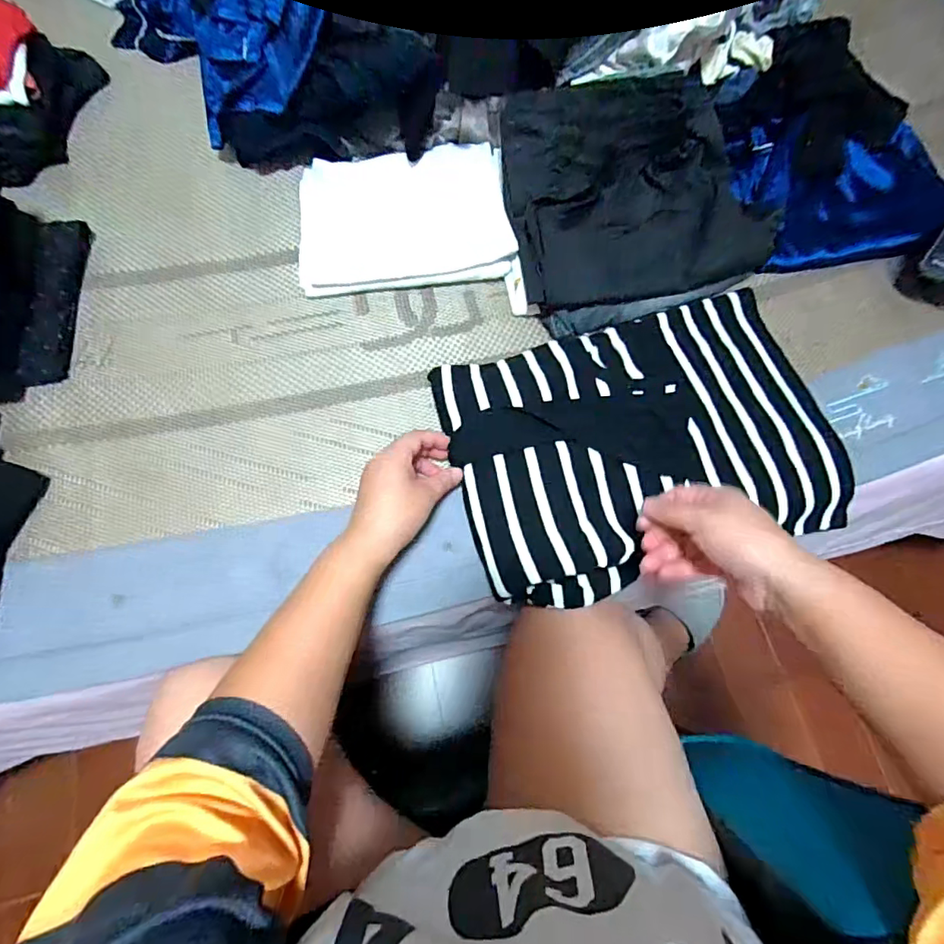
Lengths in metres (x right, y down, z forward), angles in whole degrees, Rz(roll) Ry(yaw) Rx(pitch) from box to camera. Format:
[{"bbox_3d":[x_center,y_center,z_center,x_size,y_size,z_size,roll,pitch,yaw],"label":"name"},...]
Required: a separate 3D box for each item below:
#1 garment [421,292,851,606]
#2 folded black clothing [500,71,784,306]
[{"bbox_3d":[0.174,-0.040,0.538,0.389,0.062,0.268,-17,70,-6],"label":"garment"},{"bbox_3d":[0.197,-0.319,0.606,0.308,0.099,0.242,-5,71,-4],"label":"folded black clothing"}]

